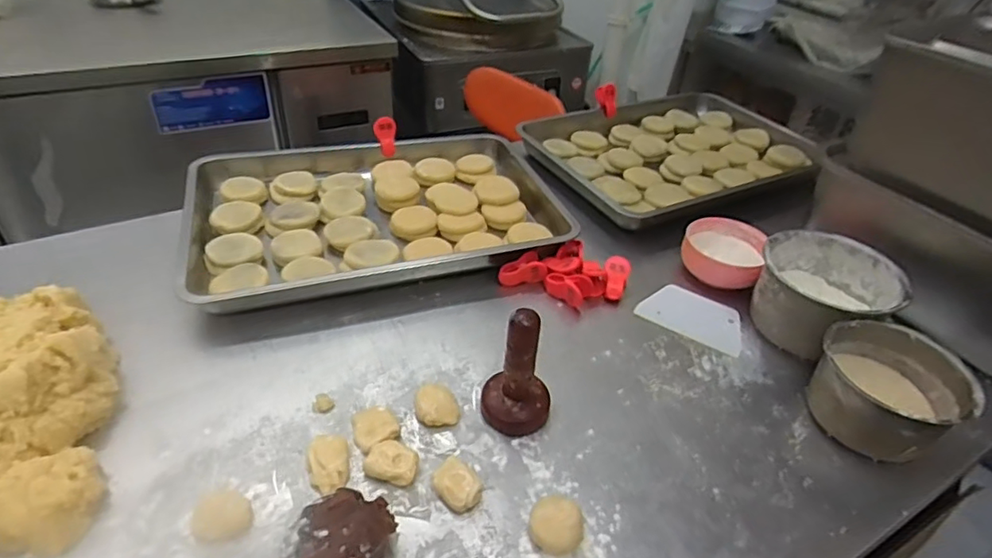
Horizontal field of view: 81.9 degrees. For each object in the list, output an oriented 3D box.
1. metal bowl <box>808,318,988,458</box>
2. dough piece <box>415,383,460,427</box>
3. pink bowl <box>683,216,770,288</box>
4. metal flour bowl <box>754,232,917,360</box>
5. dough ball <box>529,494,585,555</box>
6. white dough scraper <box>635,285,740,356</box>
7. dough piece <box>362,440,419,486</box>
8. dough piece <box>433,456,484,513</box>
[{"bbox_3d":[0.398,0.111,0.586,0.129,0.078,0.135,3,39,-3],"label":"metal bowl"},{"bbox_3d":[-0.058,0.124,0.564,0.042,0.017,0.043,3,39,-3],"label":"dough piece"},{"bbox_3d":[0.305,-0.035,0.774,0.101,0.055,0.110,3,39,-3],"label":"pink bowl"},{"bbox_3d":[0.381,0.020,0.679,0.142,0.090,0.143,3,39,-3],"label":"metal flour bowl"},{"bbox_3d":[0.049,0.203,0.466,0.043,0.029,0.040,3,39,-3],"label":"dough ball"},{"bbox_3d":[0.246,0.043,0.705,0.122,0.007,0.086,27,44,25],"label":"white dough scraper"},{"bbox_3d":[-0.093,0.162,0.511,0.046,0.019,0.031,15,40,11],"label":"dough piece"},{"bbox_3d":[-0.034,0.178,0.501,0.038,0.017,0.049,-24,47,-32],"label":"dough piece"}]

